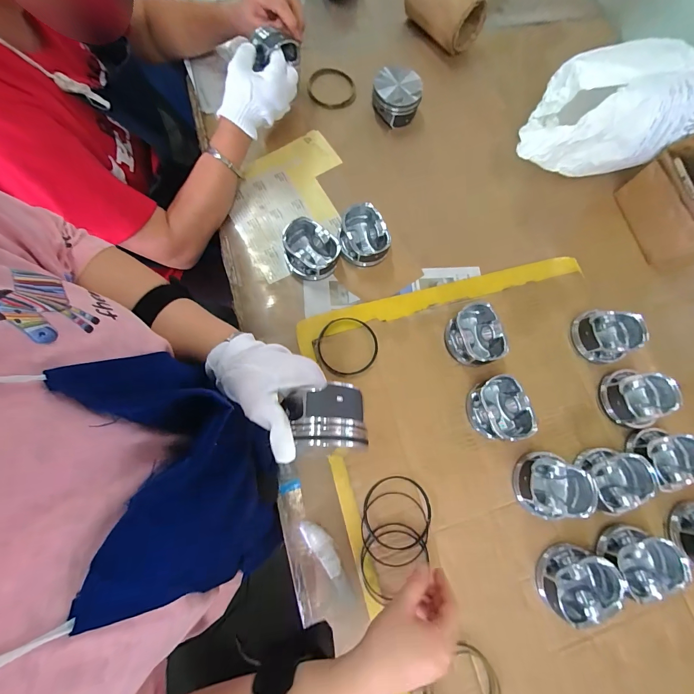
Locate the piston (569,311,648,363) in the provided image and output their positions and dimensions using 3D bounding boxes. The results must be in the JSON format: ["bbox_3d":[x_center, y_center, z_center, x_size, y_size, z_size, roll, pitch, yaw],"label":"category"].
[{"bbox_3d":[0.399,-0.020,0.523,0.087,0.051,0.084,-19,76,-7],"label":"piston"}]

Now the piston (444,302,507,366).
[{"bbox_3d":[0.186,-0.016,0.504,0.072,0.049,0.085,-8,75,-4],"label":"piston"}]

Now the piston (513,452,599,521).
[{"bbox_3d":[0.274,0.187,0.455,0.093,0.046,0.082,29,76,6],"label":"piston"}]

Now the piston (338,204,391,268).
[{"bbox_3d":[0.026,-0.173,0.541,0.073,0.050,0.089,-6,75,-3],"label":"piston"}]

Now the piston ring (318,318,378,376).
[{"bbox_3d":[0.002,-0.002,0.506,0.089,0.004,0.087,2,73,-6],"label":"piston ring"}]

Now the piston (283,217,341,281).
[{"bbox_3d":[-0.054,-0.149,0.524,0.084,0.042,0.084,-4,75,-3],"label":"piston"}]

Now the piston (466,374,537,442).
[{"bbox_3d":[0.212,0.087,0.476,0.071,0.039,0.085,-17,76,-6],"label":"piston"}]

